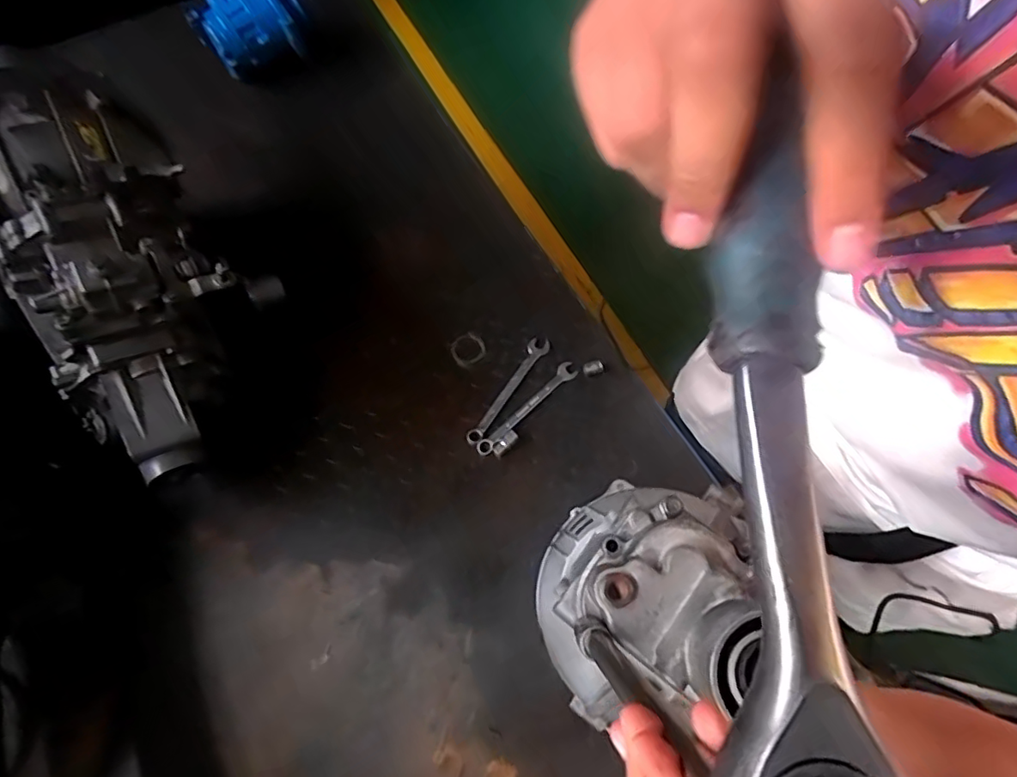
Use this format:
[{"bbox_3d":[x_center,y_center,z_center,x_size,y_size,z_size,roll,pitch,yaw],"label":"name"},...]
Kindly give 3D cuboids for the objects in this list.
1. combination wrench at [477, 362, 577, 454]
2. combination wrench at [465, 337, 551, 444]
[{"bbox_3d":[0.028,0.027,0.806,0.186,0.008,0.026,-42,72,-18],"label":"combination wrench"},{"bbox_3d":[-0.001,-0.001,0.826,0.029,0.014,0.196,33,68,14],"label":"combination wrench"}]

